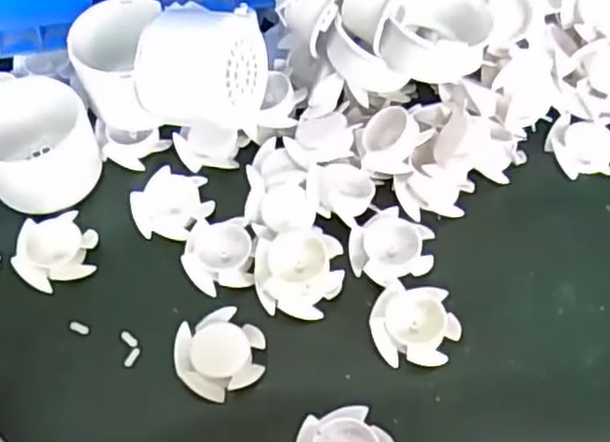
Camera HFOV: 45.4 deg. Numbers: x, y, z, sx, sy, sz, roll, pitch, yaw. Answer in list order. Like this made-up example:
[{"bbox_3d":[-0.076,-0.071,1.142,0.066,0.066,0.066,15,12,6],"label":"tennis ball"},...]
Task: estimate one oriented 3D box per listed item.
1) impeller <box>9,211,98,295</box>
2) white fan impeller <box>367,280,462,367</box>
[{"bbox_3d":[-0.126,0.015,0.370,0.040,0.008,0.038,0,57,1],"label":"impeller"},{"bbox_3d":[0.051,0.047,0.342,0.040,0.012,0.040,0,57,1],"label":"white fan impeller"}]

